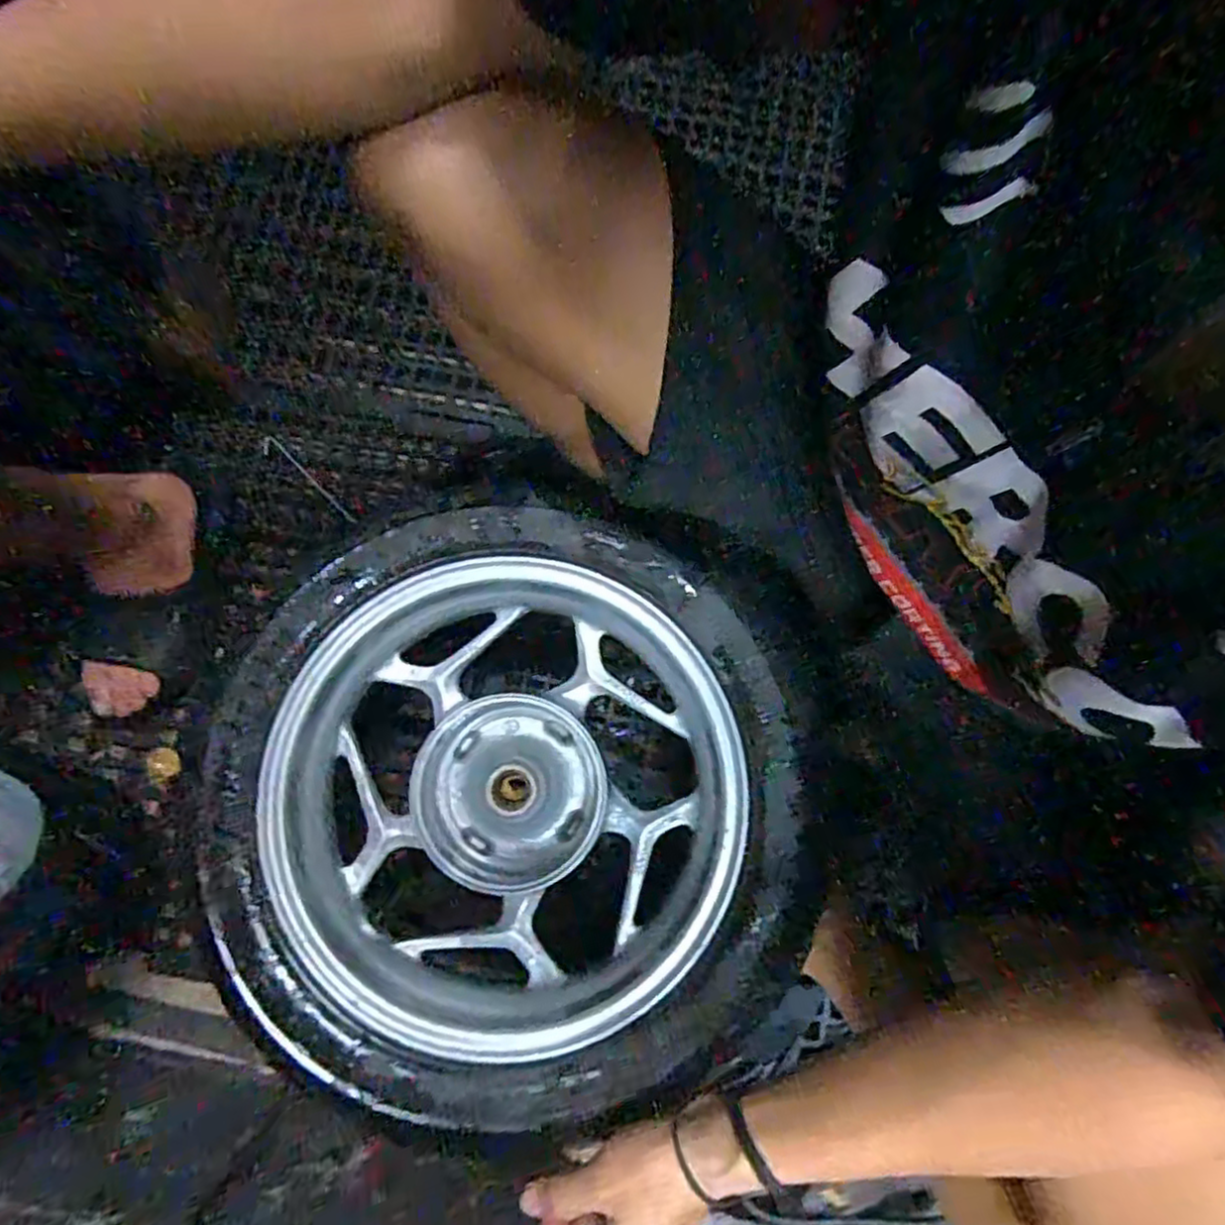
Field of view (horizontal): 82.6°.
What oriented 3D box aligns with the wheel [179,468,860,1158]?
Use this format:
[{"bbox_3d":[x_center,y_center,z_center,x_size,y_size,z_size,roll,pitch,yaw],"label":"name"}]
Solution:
[{"bbox_3d":[-0.061,0.133,0.532,0.392,0.132,0.422,0,79,0],"label":"wheel"}]

